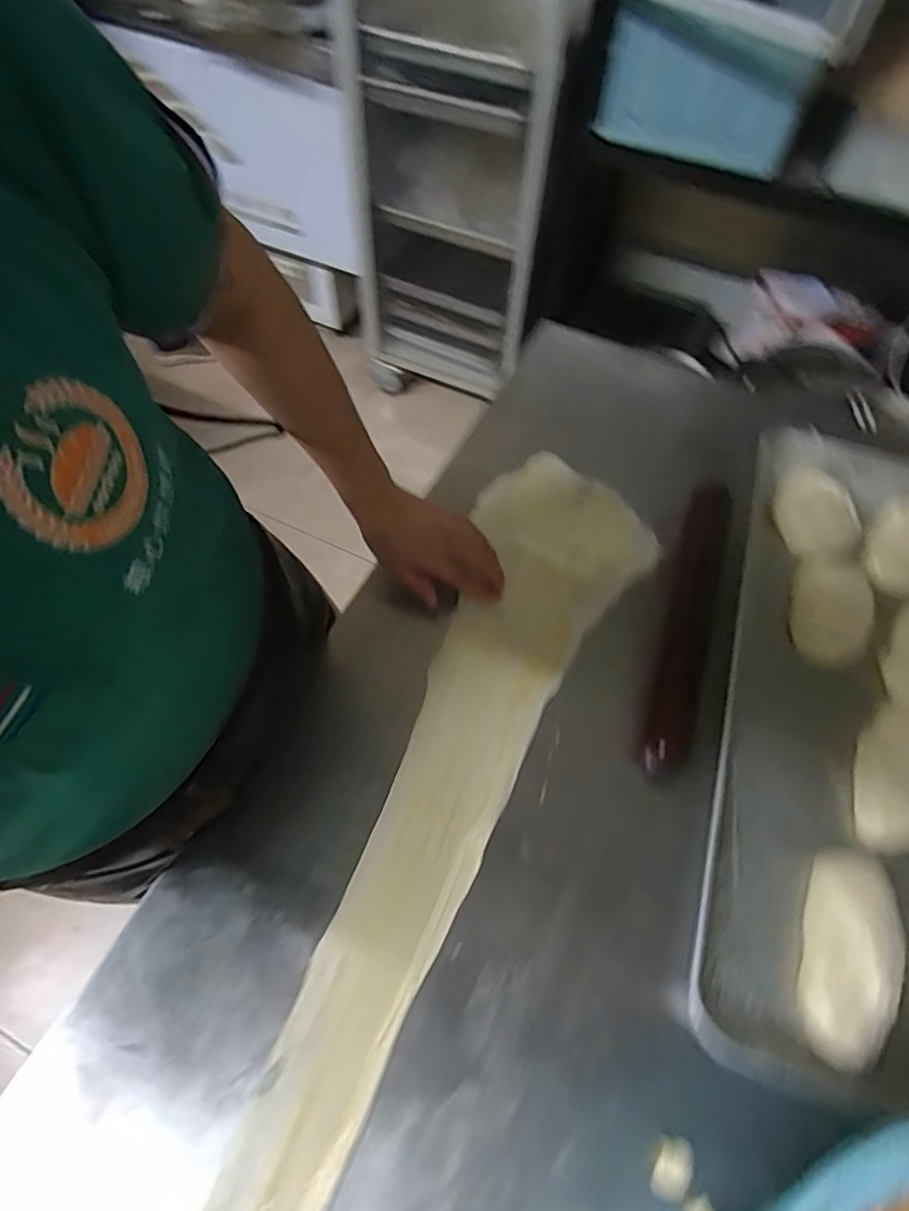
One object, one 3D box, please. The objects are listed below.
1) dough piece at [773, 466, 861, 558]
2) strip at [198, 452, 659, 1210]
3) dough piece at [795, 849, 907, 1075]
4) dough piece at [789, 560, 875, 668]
[{"bbox_3d":[0.394,-0.102,0.655,0.076,0.028,0.098,-1,59,-4],"label":"dough piece"},{"bbox_3d":[-0.059,0.251,0.449,0.155,0.017,0.984,22,61,12],"label":"strip"},{"bbox_3d":[0.291,0.257,0.442,0.060,0.027,0.141,20,60,8],"label":"dough piece"},{"bbox_3d":[0.376,0.003,0.593,0.072,0.037,0.116,10,59,3],"label":"dough piece"}]

